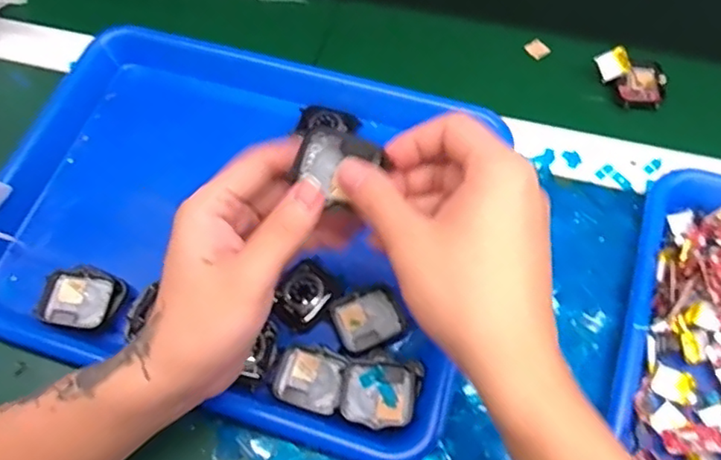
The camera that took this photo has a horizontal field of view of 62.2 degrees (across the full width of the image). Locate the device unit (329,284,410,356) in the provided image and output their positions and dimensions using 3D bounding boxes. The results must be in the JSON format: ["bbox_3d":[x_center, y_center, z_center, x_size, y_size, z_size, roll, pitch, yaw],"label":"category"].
[{"bbox_3d":[0.005,0.056,0.380,0.043,0.006,0.038,-26,66,-10],"label":"device unit"}]

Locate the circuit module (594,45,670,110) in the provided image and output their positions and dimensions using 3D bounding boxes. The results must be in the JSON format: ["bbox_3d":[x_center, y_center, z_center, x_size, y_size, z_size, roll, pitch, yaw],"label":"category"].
[{"bbox_3d":[0.209,-0.117,0.456,0.053,0.019,0.042,-3,64,1],"label":"circuit module"}]

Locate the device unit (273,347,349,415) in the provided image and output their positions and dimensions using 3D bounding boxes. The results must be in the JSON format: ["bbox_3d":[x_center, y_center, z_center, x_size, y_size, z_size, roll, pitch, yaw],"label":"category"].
[{"bbox_3d":[-0.030,0.090,0.365,0.041,0.014,0.035,16,66,10],"label":"device unit"}]

